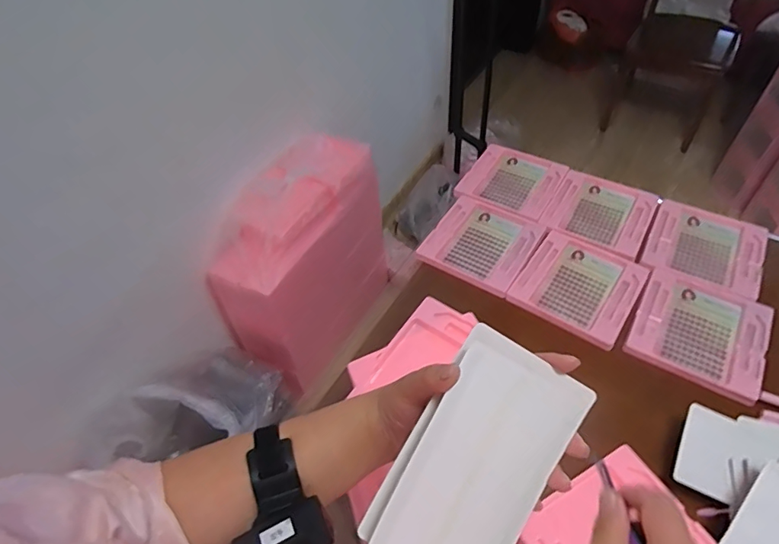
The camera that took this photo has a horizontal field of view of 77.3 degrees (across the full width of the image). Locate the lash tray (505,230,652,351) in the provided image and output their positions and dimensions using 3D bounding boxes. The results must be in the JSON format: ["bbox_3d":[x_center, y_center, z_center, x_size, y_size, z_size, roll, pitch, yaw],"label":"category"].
[{"bbox_3d":[0.339,0.021,0.867,0.189,0.019,0.197,29,58,25],"label":"lash tray"}]

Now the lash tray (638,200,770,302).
[{"bbox_3d":[0.592,-0.050,0.914,0.190,0.013,0.206,23,55,22],"label":"lash tray"}]

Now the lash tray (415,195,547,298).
[{"bbox_3d":[0.181,-0.060,0.938,0.186,0.016,0.196,25,56,24],"label":"lash tray"}]

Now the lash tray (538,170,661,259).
[{"bbox_3d":[0.429,-0.122,0.989,0.188,0.029,0.198,24,56,23],"label":"lash tray"}]

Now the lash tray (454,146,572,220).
[{"bbox_3d":[0.267,-0.197,1.058,0.188,0.021,0.194,23,55,22],"label":"lash tray"}]

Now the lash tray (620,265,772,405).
[{"bbox_3d":[0.506,0.094,0.792,0.190,0.015,0.209,25,56,23],"label":"lash tray"}]

